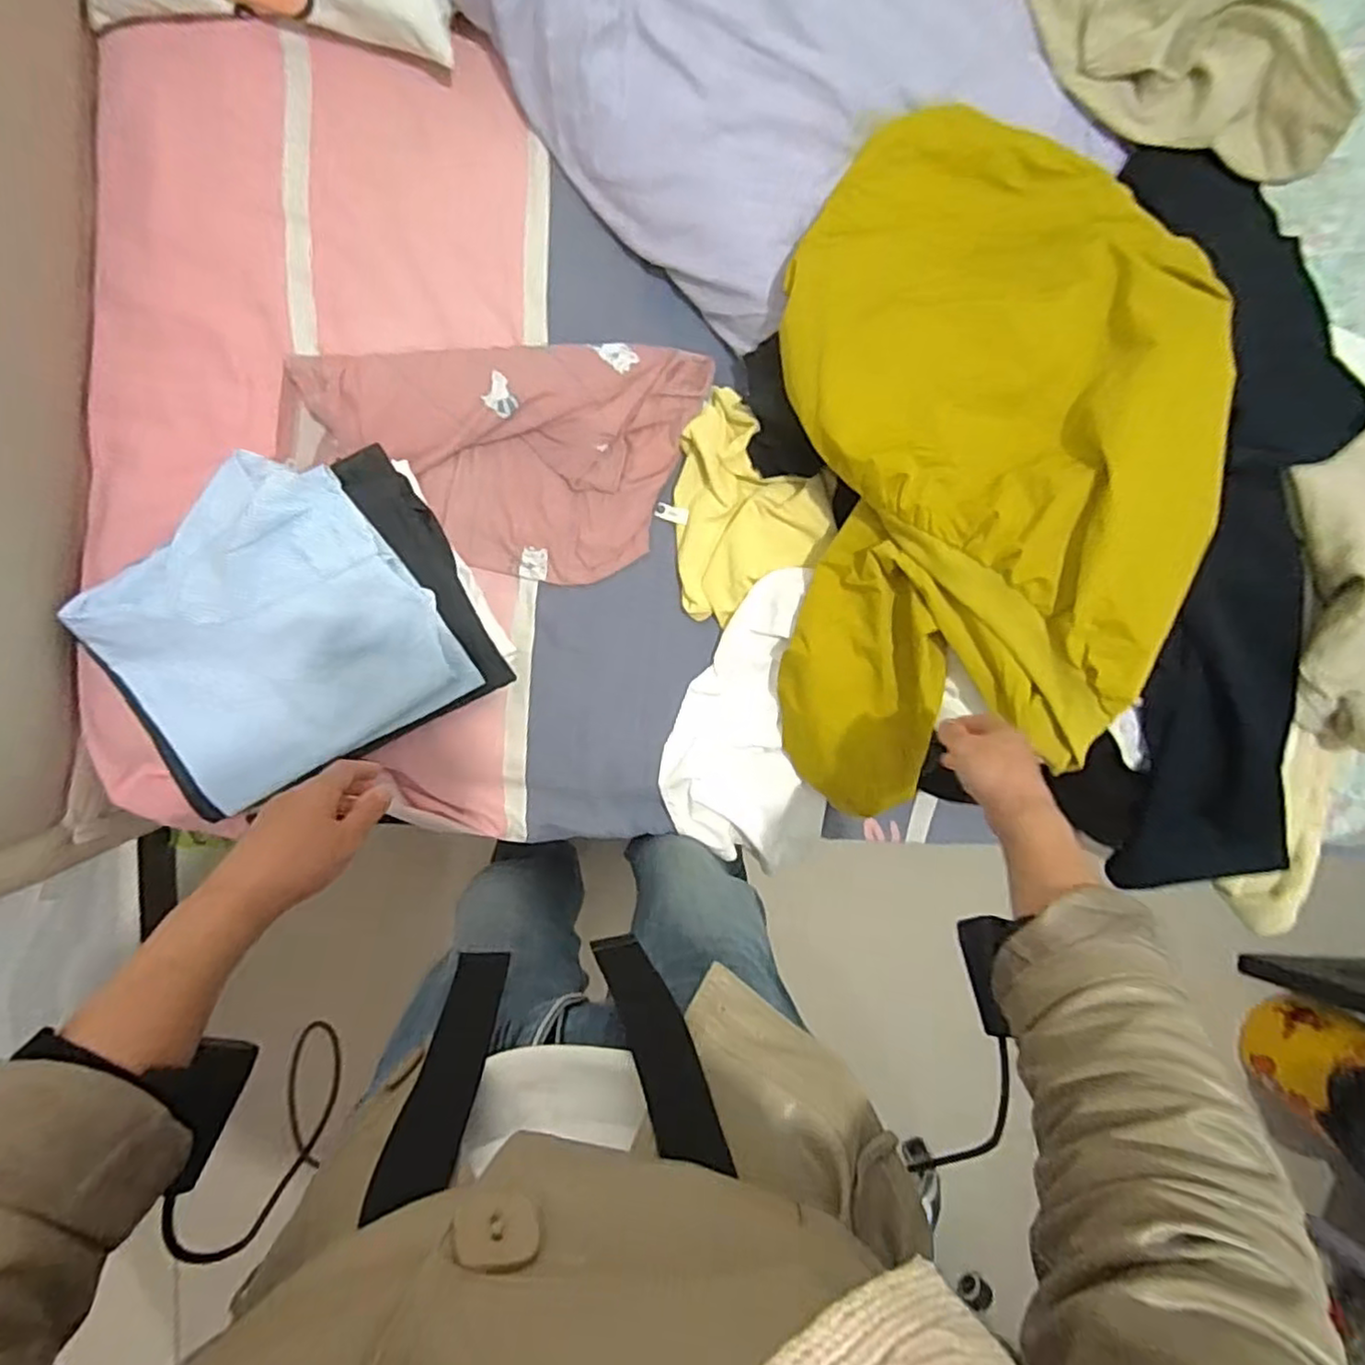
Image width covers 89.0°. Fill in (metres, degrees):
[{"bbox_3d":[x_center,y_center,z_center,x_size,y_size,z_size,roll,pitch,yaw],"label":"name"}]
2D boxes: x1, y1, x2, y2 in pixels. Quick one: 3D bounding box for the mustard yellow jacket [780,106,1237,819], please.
[{"bbox_3d":[0.258,-0.209,0.624,0.309,0.187,0.637,-2,95,-1],"label":"mustard yellow jacket"}]

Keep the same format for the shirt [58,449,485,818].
[{"bbox_3d":[-0.391,-0.046,0.660,0.278,0.046,0.271,-31,97,-3],"label":"shirt"}]

